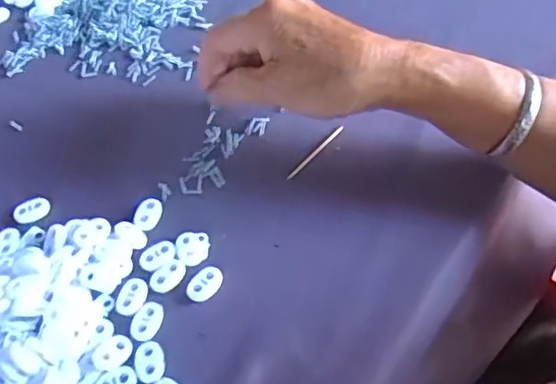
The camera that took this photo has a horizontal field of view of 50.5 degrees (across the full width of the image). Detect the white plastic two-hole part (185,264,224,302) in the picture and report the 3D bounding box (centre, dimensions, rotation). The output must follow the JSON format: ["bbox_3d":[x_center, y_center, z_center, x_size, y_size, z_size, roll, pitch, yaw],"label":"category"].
[{"bbox_3d":[-0.043,0.053,0.342,0.016,0.005,0.023,25,59,21],"label":"white plastic two-hole part"}]

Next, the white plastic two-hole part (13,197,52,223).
[{"bbox_3d":[-0.160,0.011,0.384,0.023,0.004,0.015,-28,56,-16],"label":"white plastic two-hole part"}]

